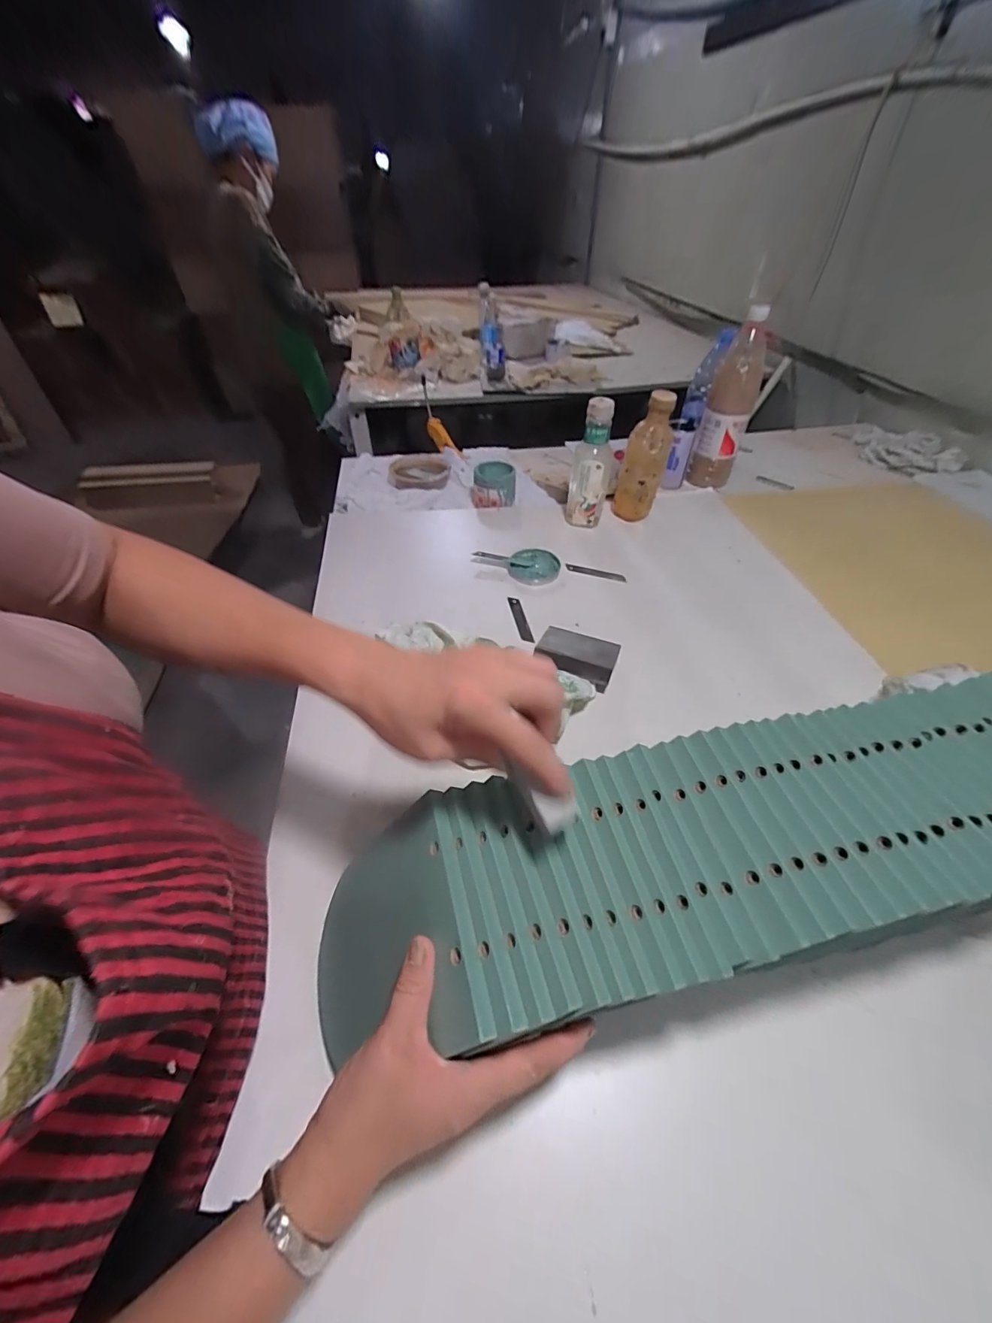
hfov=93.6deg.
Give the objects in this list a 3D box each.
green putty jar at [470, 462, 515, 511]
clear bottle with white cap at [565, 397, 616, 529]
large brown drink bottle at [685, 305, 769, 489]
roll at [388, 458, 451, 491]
[{"bbox_3d":[-0.004,-0.338,0.896,0.084,0.060,0.087,-1,45,0],"label":"green putty jar"},{"bbox_3d":[0.158,-0.317,0.785,0.066,0.217,0.049,6,46,7],"label":"clear bottle with white cap"},{"bbox_3d":[0.447,-0.487,0.893,0.087,0.275,0.082,16,48,16],"label":"large brown drink bottle"},{"bbox_3d":[-0.158,-0.404,0.985,0.123,0.031,0.133,0,45,0],"label":"roll"}]

